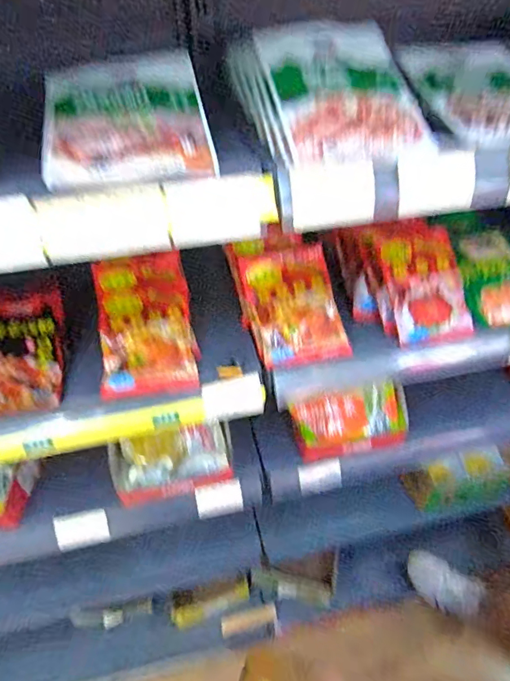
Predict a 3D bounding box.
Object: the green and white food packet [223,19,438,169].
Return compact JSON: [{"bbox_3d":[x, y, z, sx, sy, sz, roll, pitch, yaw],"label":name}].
[{"bbox_3d":[0.069,-0.227,0.390,0.144,0.016,0.183,-7,65,-9],"label":"green and white food packet"}]

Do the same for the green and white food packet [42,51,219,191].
[{"bbox_3d":[-0.106,-0.187,0.356,0.126,0.012,0.164,-8,60,-9],"label":"green and white food packet"}]

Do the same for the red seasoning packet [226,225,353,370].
[{"bbox_3d":[0.040,-0.054,0.531,0.116,0.018,0.171,-11,77,-8],"label":"red seasoning packet"}]

